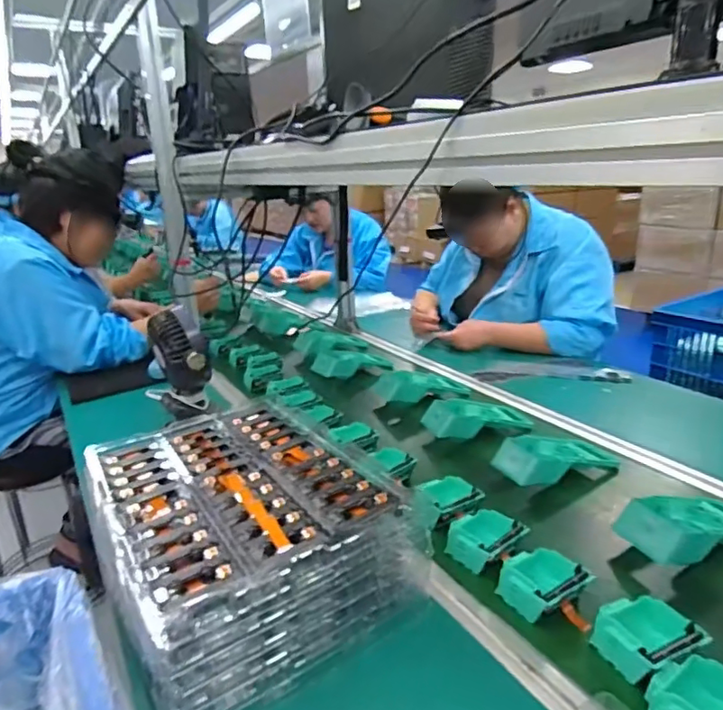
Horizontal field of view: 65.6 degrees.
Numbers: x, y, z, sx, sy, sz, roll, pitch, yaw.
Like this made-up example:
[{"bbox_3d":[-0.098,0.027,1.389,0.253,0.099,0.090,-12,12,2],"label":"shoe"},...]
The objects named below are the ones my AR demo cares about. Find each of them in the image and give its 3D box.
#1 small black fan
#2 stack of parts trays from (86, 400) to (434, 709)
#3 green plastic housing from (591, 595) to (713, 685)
[{"bbox_3d":[-0.330,0.029,1.006,0.092,0.203,0.148,-15,22,-29],"label":"small black fan"},{"bbox_3d":[-0.139,0.194,0.654,0.277,0.128,0.370,-14,21,-28],"label":"stack of parts trays"},{"bbox_3d":[0.270,0.269,0.534,0.073,0.039,0.076,-11,20,-21],"label":"green plastic housing"}]

